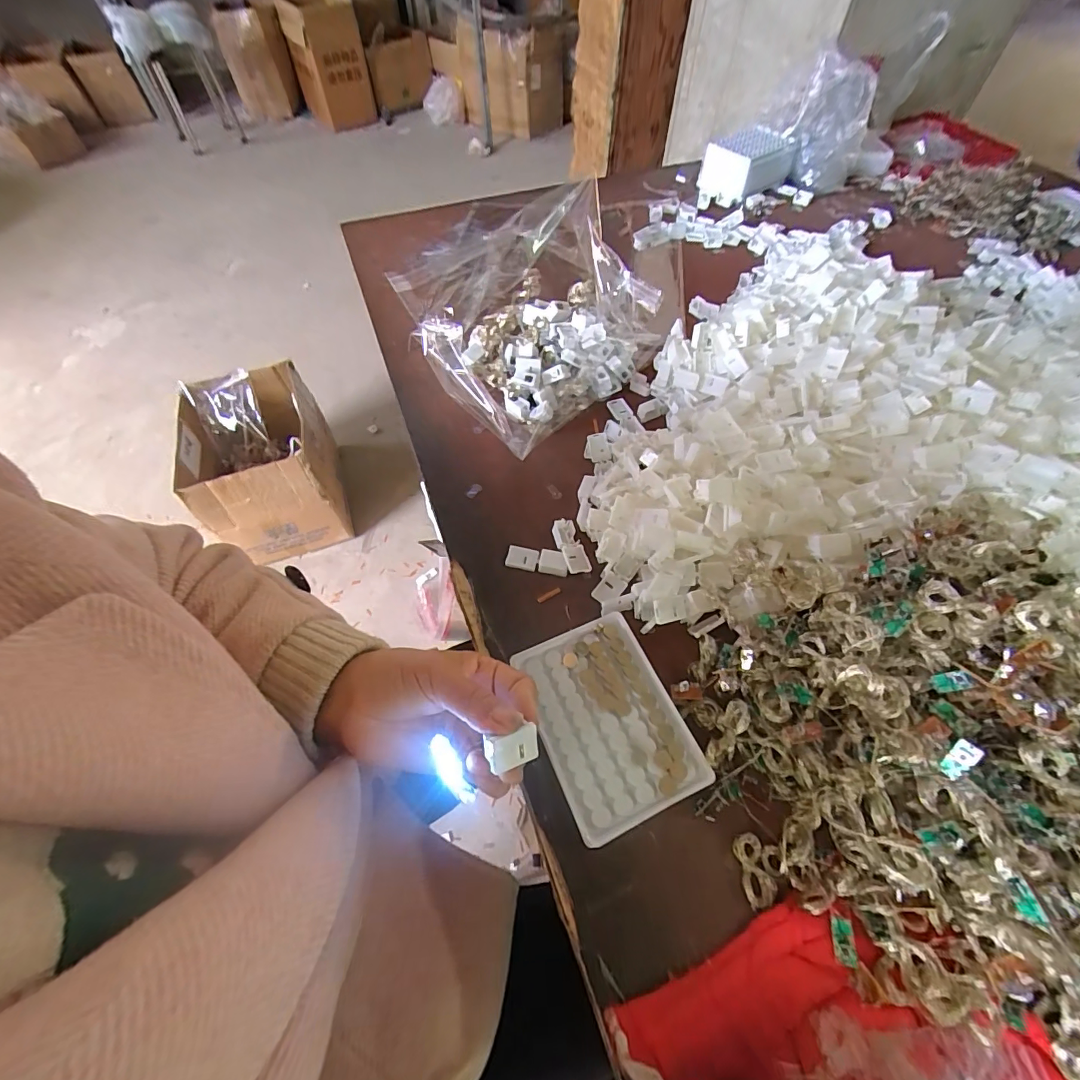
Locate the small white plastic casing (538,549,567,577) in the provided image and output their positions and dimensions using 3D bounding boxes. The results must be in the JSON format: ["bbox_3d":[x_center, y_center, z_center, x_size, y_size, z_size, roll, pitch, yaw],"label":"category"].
[{"bbox_3d":[0.012,0.019,0.407,0.025,0.011,0.018,11,60,7],"label":"small white plastic casing"}]

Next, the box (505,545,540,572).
[{"bbox_3d":[-0.016,0.016,0.414,0.028,0.006,0.021,12,60,8],"label":"box"}]

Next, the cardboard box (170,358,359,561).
[{"bbox_3d":[-0.699,-0.197,1.192,0.295,0.281,0.386,-19,60,-11],"label":"cardboard box"}]

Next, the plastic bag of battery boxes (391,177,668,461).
[{"bbox_3d":[-0.018,-0.222,0.479,0.228,0.138,0.188,-39,66,-21],"label":"plastic bag of battery boxes"}]

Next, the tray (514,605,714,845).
[{"bbox_3d":[0.048,0.128,0.332,0.094,0.022,0.131,-22,61,-12],"label":"tray"}]

